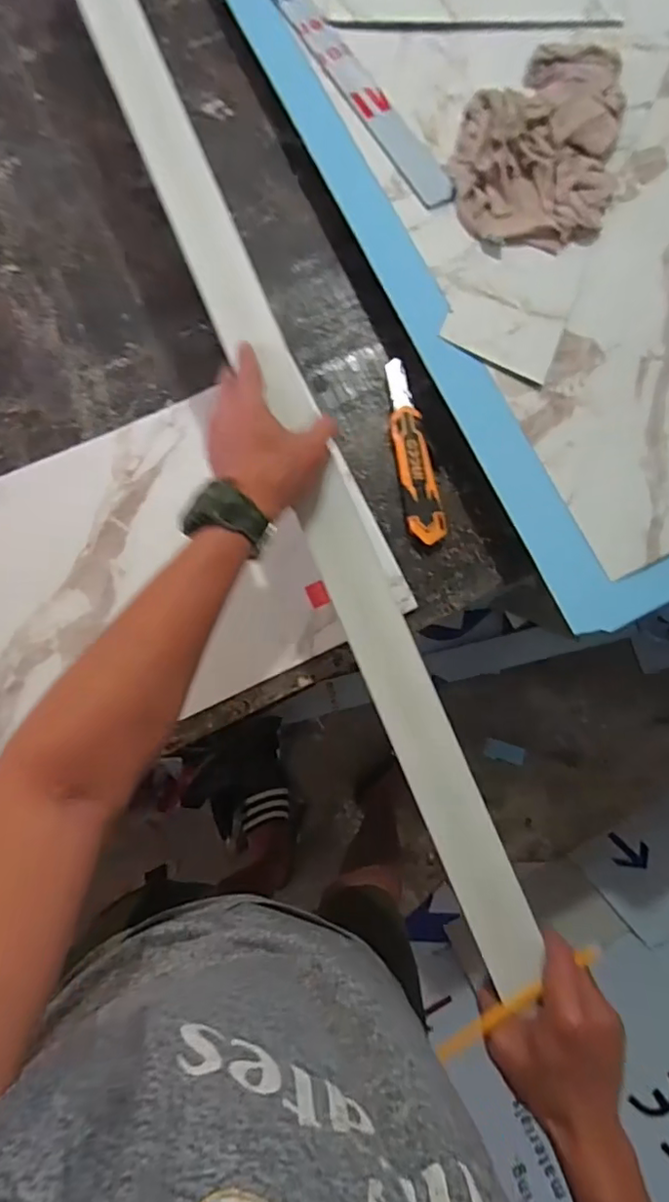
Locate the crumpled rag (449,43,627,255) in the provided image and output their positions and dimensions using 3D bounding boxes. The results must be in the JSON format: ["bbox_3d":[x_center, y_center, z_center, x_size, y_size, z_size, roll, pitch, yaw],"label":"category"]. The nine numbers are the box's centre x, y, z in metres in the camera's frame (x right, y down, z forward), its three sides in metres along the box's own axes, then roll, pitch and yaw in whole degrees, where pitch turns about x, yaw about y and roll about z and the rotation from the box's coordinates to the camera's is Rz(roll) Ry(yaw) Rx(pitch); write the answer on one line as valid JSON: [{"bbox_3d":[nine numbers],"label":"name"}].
[{"bbox_3d":[0.236,-0.532,0.675,0.180,0.035,0.272,11,80,-1],"label":"crumpled rag"}]

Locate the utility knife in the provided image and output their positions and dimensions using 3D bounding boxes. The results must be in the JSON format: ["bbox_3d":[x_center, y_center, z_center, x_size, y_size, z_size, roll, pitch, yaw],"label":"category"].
[{"bbox_3d":[0.079,-0.158,0.612,0.036,0.017,0.202,-11,81,-4],"label":"utility knife"}]

